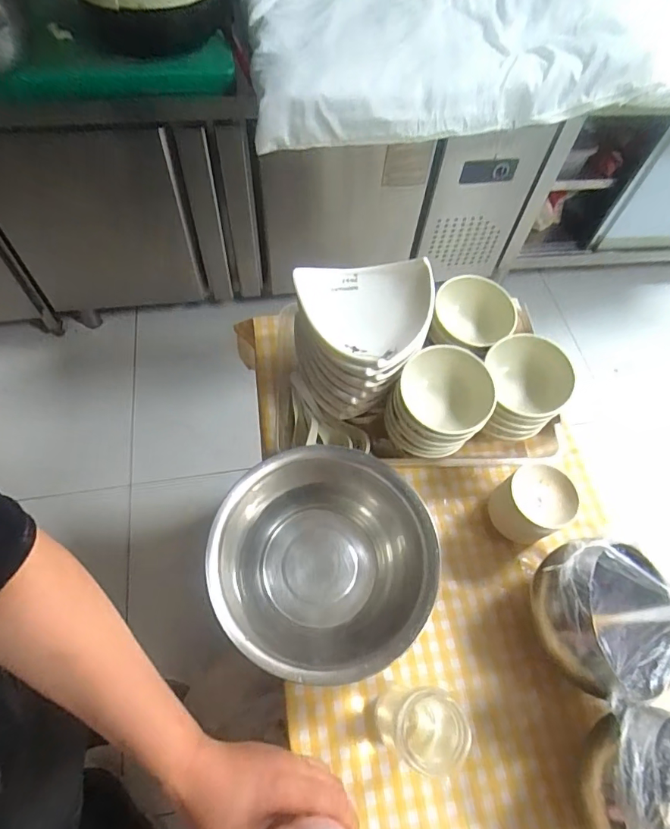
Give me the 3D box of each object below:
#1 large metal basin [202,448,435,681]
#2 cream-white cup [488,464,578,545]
[{"bbox_3d":[-0.012,0.182,0.596,0.254,0.089,0.262,2,61,-3],"label":"large metal basin"},{"bbox_3d":[0.266,0.122,0.640,0.081,0.086,0.084,2,61,-3],"label":"cream-white cup"}]

